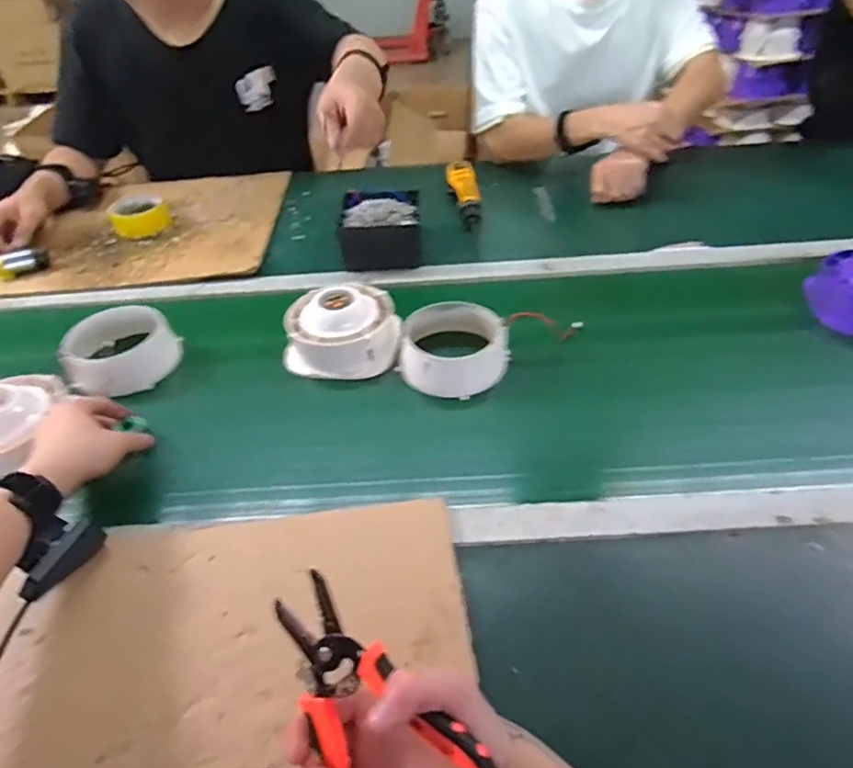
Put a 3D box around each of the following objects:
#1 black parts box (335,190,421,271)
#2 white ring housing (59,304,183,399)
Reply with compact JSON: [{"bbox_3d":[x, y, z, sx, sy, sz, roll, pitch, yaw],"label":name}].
[{"bbox_3d":[-0.072,-0.243,0.901,0.126,0.069,0.125,-3,43,1],"label":"black parts box"},{"bbox_3d":[-0.380,-0.041,0.723,0.127,0.054,0.107,-33,50,-28],"label":"white ring housing"}]

